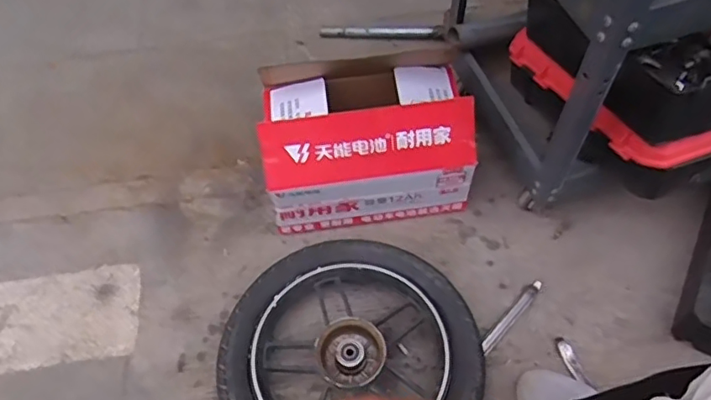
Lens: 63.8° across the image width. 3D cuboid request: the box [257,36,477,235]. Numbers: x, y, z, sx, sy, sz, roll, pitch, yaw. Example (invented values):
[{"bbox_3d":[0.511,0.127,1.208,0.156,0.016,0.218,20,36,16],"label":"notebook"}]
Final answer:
[{"bbox_3d":[0.017,-0.099,0.910,0.309,0.204,0.213,-7,58,-3],"label":"box"}]

